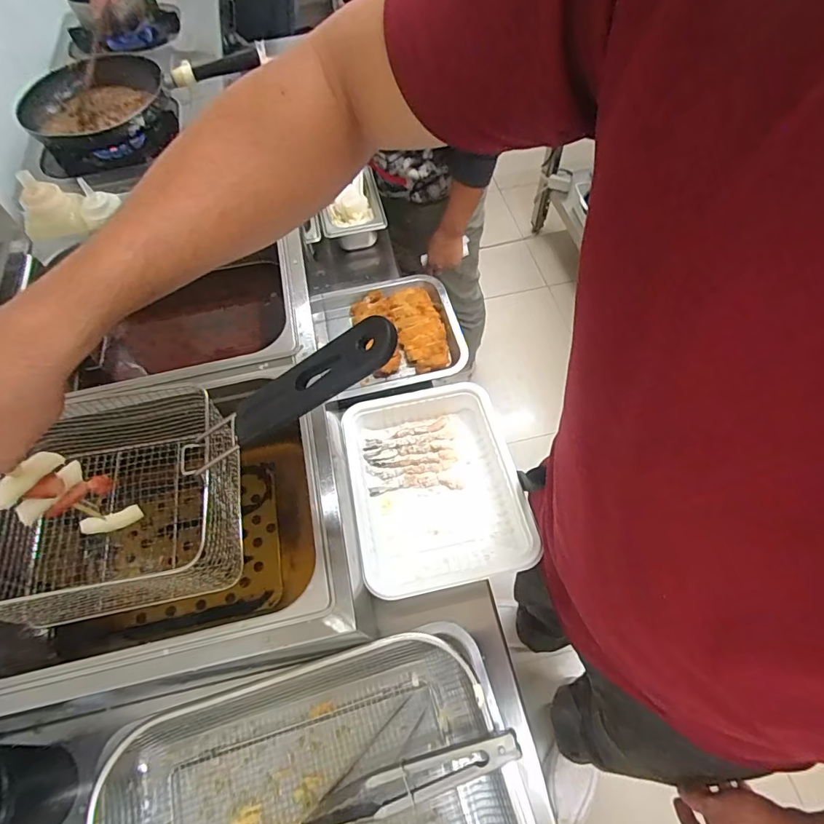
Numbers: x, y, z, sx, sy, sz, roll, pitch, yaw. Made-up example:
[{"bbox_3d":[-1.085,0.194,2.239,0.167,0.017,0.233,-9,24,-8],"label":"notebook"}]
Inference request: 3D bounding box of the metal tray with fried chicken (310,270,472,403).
[{"bbox_3d":[-0.034,-0.116,0.748,0.219,0.045,0.216,-11,61,-4],"label":"metal tray with fried chicken"}]

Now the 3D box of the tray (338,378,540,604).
[{"bbox_3d":[0.026,0.088,0.591,0.193,0.066,0.249,-11,61,-4],"label":"tray"}]

